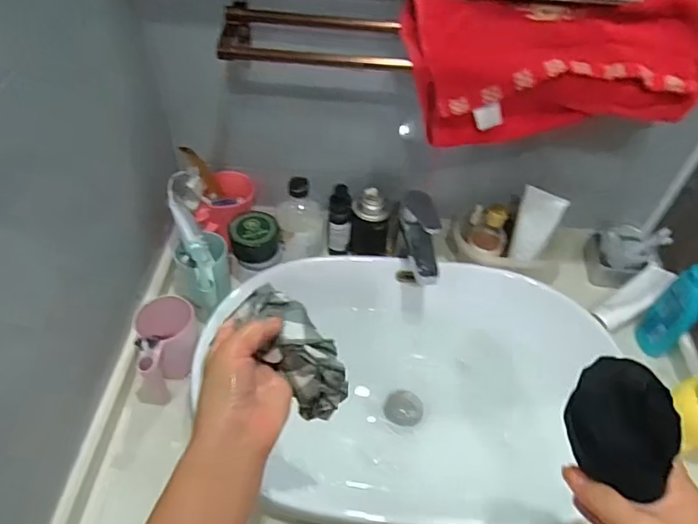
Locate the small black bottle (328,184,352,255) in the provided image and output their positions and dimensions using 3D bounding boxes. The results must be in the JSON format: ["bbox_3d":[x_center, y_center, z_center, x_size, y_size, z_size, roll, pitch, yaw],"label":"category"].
[{"bbox_3d":[-0.014,-0.063,0.845,0.037,0.144,0.031,0,49,-4],"label":"small black bottle"}]

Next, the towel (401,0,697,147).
[{"bbox_3d":[0.233,-0.234,0.602,0.331,0.053,0.163,-4,87,2],"label":"towel"}]

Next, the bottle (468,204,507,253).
[{"bbox_3d":[0.223,-0.052,0.820,0.057,0.081,0.046,23,51,15],"label":"bottle"}]

